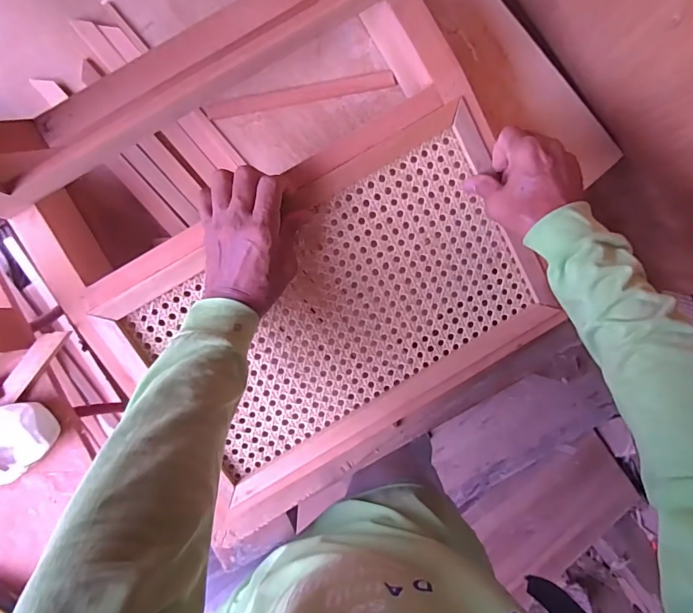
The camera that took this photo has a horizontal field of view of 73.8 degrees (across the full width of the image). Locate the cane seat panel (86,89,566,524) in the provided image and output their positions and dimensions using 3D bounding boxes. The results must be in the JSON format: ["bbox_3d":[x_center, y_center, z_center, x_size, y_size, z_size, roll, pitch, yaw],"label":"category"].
[{"bbox_3d":[-0.009,0.008,0.513,0.441,0.013,0.300,-32,103,-1],"label":"cane seat panel"}]

